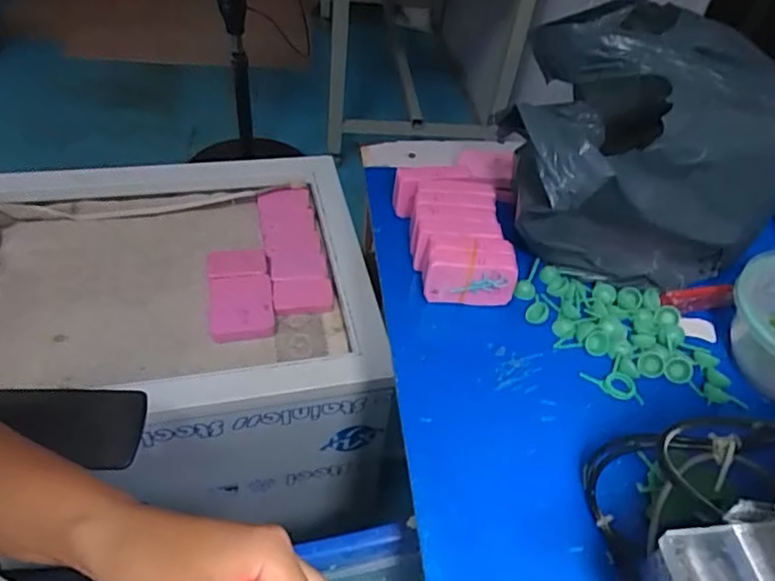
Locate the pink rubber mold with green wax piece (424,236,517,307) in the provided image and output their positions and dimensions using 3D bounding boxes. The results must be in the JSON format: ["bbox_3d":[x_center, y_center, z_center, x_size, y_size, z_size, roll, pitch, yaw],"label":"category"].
[{"bbox_3d":[0.066,-0.013,0.493,0.074,0.050,0.040,4,46,-3],"label":"pink rubber mold with green wax piece"}]

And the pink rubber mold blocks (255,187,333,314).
[{"bbox_3d":[-0.124,-0.056,0.790,0.073,0.019,0.223,-6,47,-14],"label":"pink rubber mold blocks"}]

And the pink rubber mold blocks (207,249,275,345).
[{"bbox_3d":[-0.181,0.002,0.730,0.075,0.018,0.139,-5,47,-12],"label":"pink rubber mold blocks"}]

